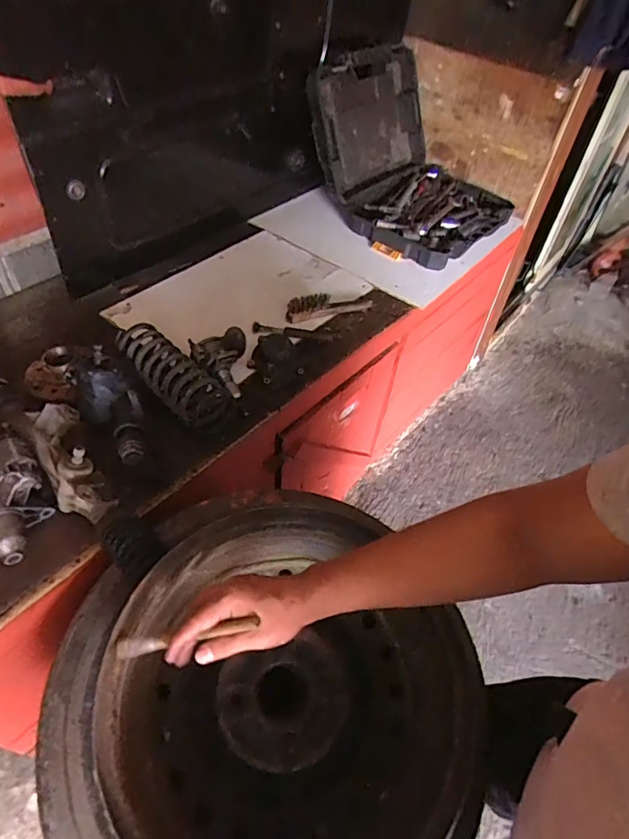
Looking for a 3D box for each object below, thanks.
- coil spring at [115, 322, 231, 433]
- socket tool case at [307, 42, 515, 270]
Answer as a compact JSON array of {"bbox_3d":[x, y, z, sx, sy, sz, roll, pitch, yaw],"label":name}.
[{"bbox_3d":[-0.267,-0.087,0.907,0.263,0.086,0.093,38,55,26],"label":"coil spring"},{"bbox_3d":[0.289,-0.698,1.353,0.489,0.391,0.456,36,54,24],"label":"socket tool case"}]

